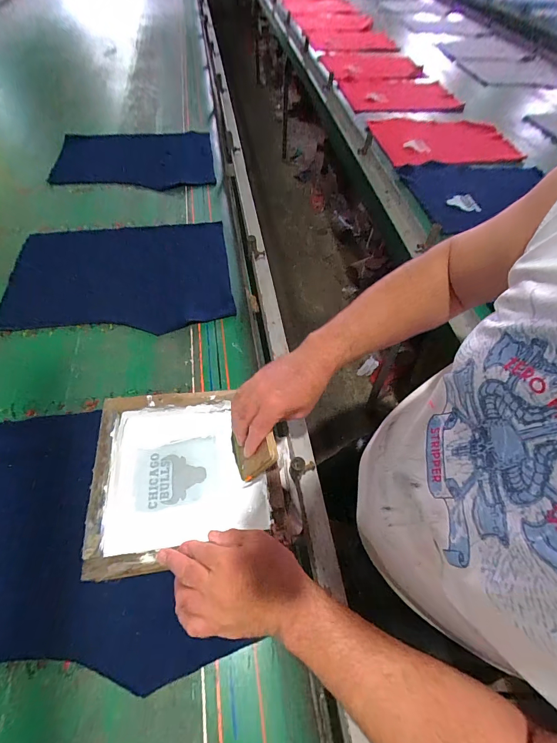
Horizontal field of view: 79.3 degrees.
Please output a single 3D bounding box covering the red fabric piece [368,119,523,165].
[{"bbox_3d":[0.582,-0.819,1.177,0.463,0.029,0.338,-2,57,0],"label":"red fabric piece"}]

